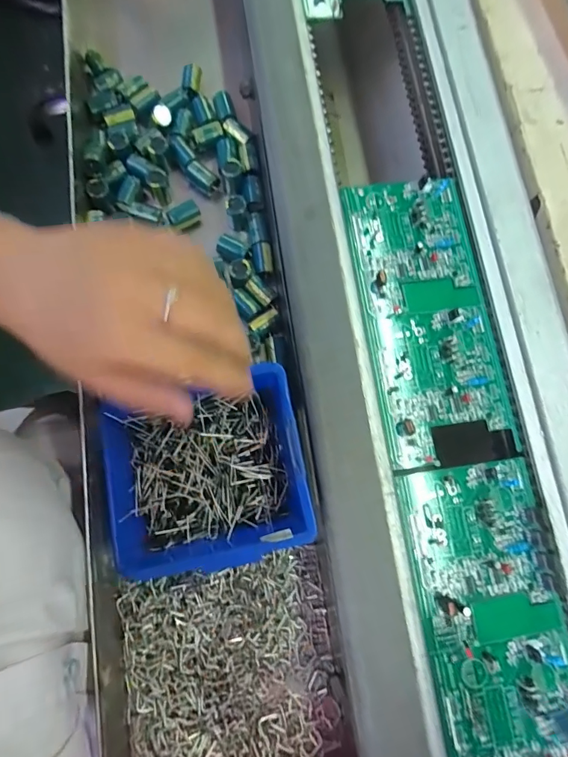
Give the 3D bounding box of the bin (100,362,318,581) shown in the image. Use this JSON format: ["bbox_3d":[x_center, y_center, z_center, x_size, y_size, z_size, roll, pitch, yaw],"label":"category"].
[{"bbox_3d":[-0.055,0.065,0.297,0.135,0.052,0.120,-13,78,-2],"label":"bin"}]

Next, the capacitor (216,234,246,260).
[{"bbox_3d":[-0.045,-0.112,0.366,0.025,0.010,0.013,29,80,7],"label":"capacitor"}]

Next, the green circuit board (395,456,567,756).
[{"bbox_3d":[0.137,0.166,0.274,0.098,0.013,0.213,-4,78,0],"label":"green circuit board"}]

